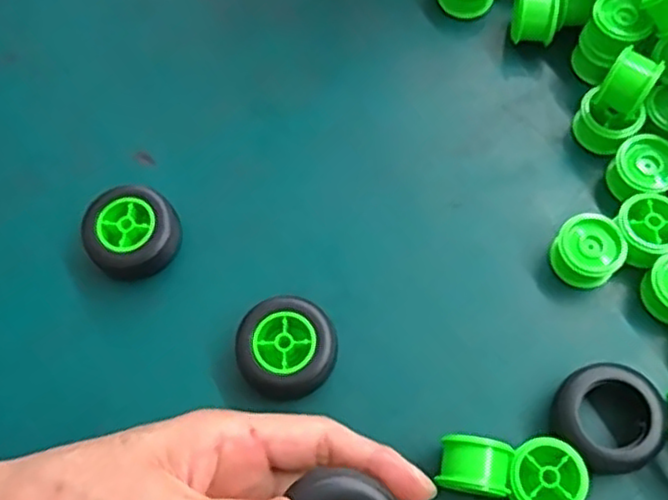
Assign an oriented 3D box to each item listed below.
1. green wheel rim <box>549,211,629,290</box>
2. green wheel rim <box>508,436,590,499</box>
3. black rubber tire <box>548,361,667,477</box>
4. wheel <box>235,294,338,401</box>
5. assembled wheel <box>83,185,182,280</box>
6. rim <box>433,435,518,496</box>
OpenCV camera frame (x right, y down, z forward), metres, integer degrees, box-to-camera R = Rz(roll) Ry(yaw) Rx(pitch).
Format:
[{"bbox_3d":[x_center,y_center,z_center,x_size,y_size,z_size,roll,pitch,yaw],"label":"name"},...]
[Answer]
[{"bbox_3d":[0.131,0.002,0.365,0.034,0.026,0.033,-1,68,2],"label":"green wheel rim"},{"bbox_3d":[0.096,0.106,0.324,0.034,0.021,0.034,-1,68,2],"label":"green wheel rim"},{"bbox_3d":[0.128,0.080,0.333,0.046,0.024,0.047,-41,71,-13],"label":"black rubber tire"},{"bbox_3d":[-0.024,0.049,0.352,0.046,0.022,0.048,-1,68,2],"label":"wheel"},{"bbox_3d":[-0.108,-0.008,0.380,0.047,0.027,0.046,-38,71,-12],"label":"assembled wheel"},{"bbox_3d":[0.064,0.101,0.324,0.032,0.031,0.023,7,68,6],"label":"rim"}]

